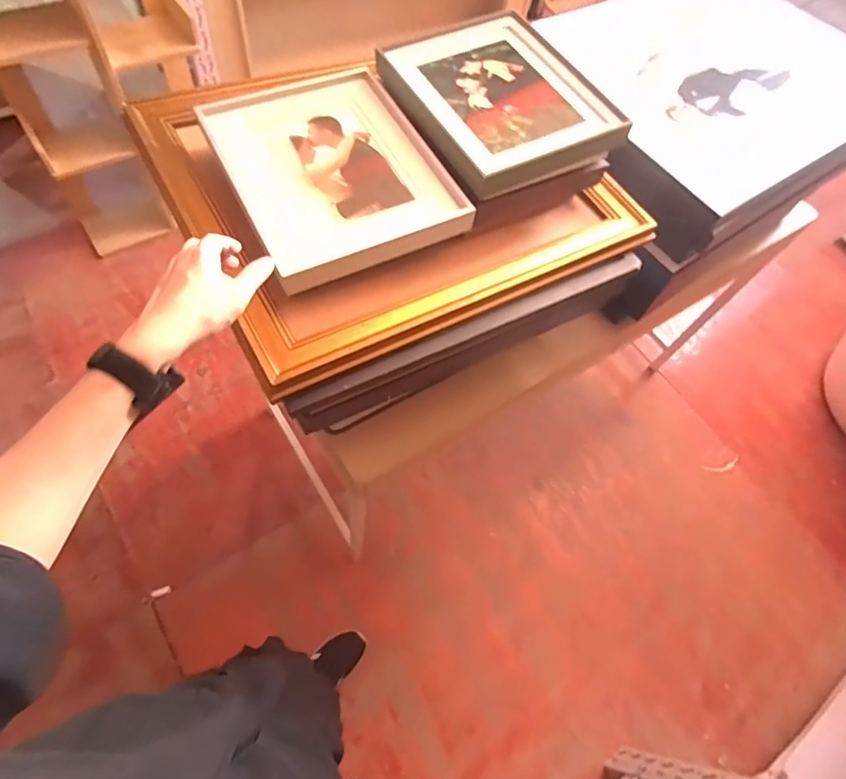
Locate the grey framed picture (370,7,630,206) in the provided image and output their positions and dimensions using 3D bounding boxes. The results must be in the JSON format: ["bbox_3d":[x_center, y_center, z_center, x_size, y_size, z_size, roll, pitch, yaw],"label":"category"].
[{"bbox_3d":[0.096,-0.402,0.711,0.247,0.041,0.300,-22,67,-18],"label":"grey framed picture"}]

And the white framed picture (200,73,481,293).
[{"bbox_3d":[-0.116,-0.287,0.646,0.239,0.031,0.332,-25,65,-14],"label":"white framed picture"}]

